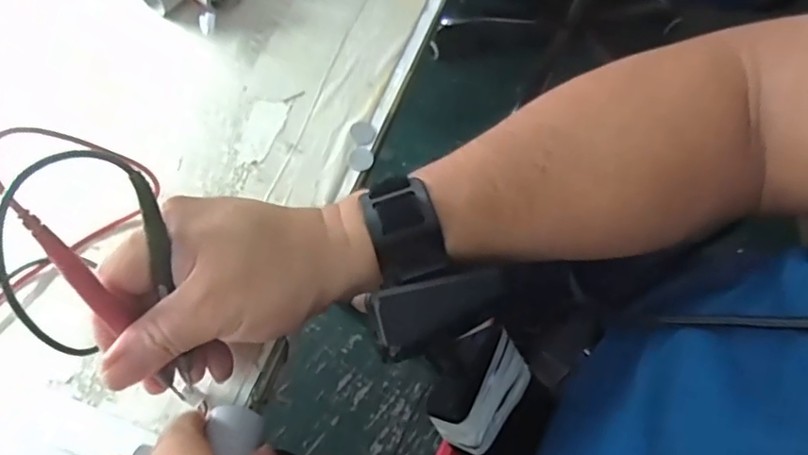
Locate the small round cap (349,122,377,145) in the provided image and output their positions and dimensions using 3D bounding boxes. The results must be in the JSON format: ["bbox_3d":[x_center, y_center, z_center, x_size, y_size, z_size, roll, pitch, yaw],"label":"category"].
[{"bbox_3d":[-0.029,-0.066,0.405,0.018,0.004,0.018,1,65,-1],"label":"small round cap"}]

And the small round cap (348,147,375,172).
[{"bbox_3d":[-0.029,-0.048,0.398,0.017,0.004,0.018,1,65,-1],"label":"small round cap"}]

